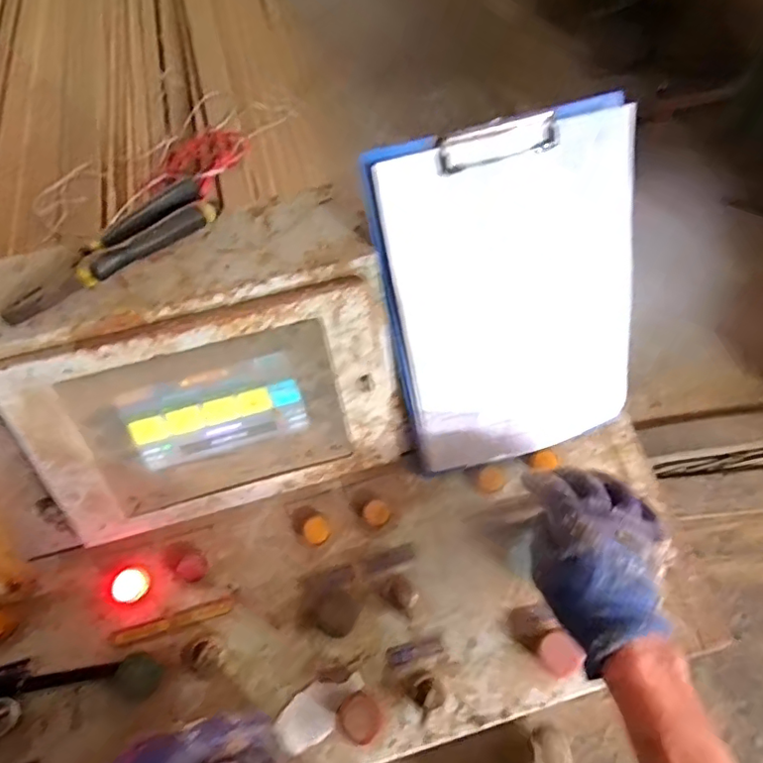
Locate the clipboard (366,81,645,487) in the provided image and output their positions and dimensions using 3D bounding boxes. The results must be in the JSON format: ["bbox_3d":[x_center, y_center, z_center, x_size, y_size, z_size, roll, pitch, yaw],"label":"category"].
[{"bbox_3d":[0.118,-0.066,0.497,0.218,0.300,0.018,-14,25,-3],"label":"clipboard"}]

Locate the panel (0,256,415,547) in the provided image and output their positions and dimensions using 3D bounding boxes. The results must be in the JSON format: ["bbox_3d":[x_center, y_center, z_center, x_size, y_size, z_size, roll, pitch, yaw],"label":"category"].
[{"bbox_3d":[-0.139,0.025,0.491,0.317,0.200,0.027,-15,29,-6],"label":"panel"}]

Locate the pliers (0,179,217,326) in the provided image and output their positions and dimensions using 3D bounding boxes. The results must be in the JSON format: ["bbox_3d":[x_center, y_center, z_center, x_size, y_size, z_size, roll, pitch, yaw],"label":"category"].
[{"bbox_3d":[-0.226,-0.109,0.462,0.185,0.021,0.041,-38,64,-18],"label":"pliers"}]

